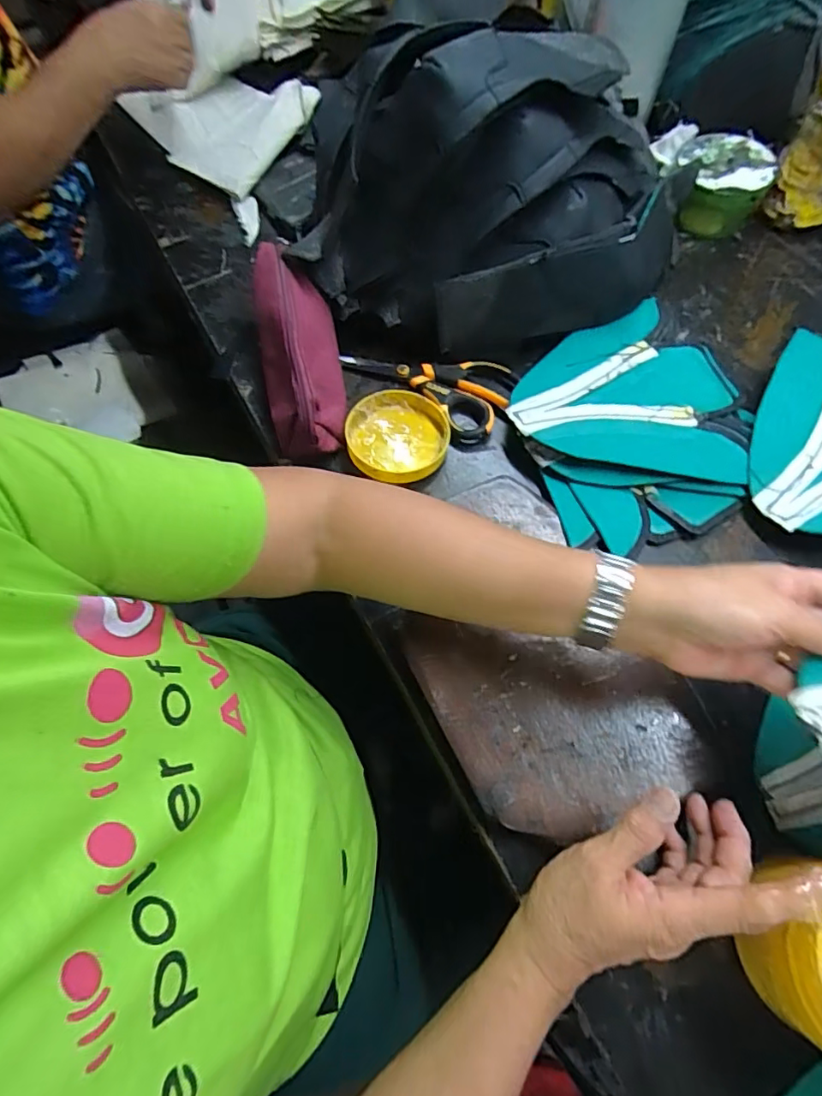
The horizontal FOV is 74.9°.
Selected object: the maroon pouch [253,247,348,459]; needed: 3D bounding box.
[{"bbox_3d":[-0.109,-0.192,0.511,0.073,0.067,0.229,-11,65,-2],"label":"maroon pouch"}]

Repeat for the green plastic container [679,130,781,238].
[{"bbox_3d":[0.345,-0.406,0.607,0.097,0.066,0.089,0,65,3],"label":"green plastic container"}]

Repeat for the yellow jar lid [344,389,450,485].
[{"bbox_3d":[-0.012,-0.105,0.499,0.092,0.021,0.094,-1,65,3],"label":"yellow jar lid"}]

